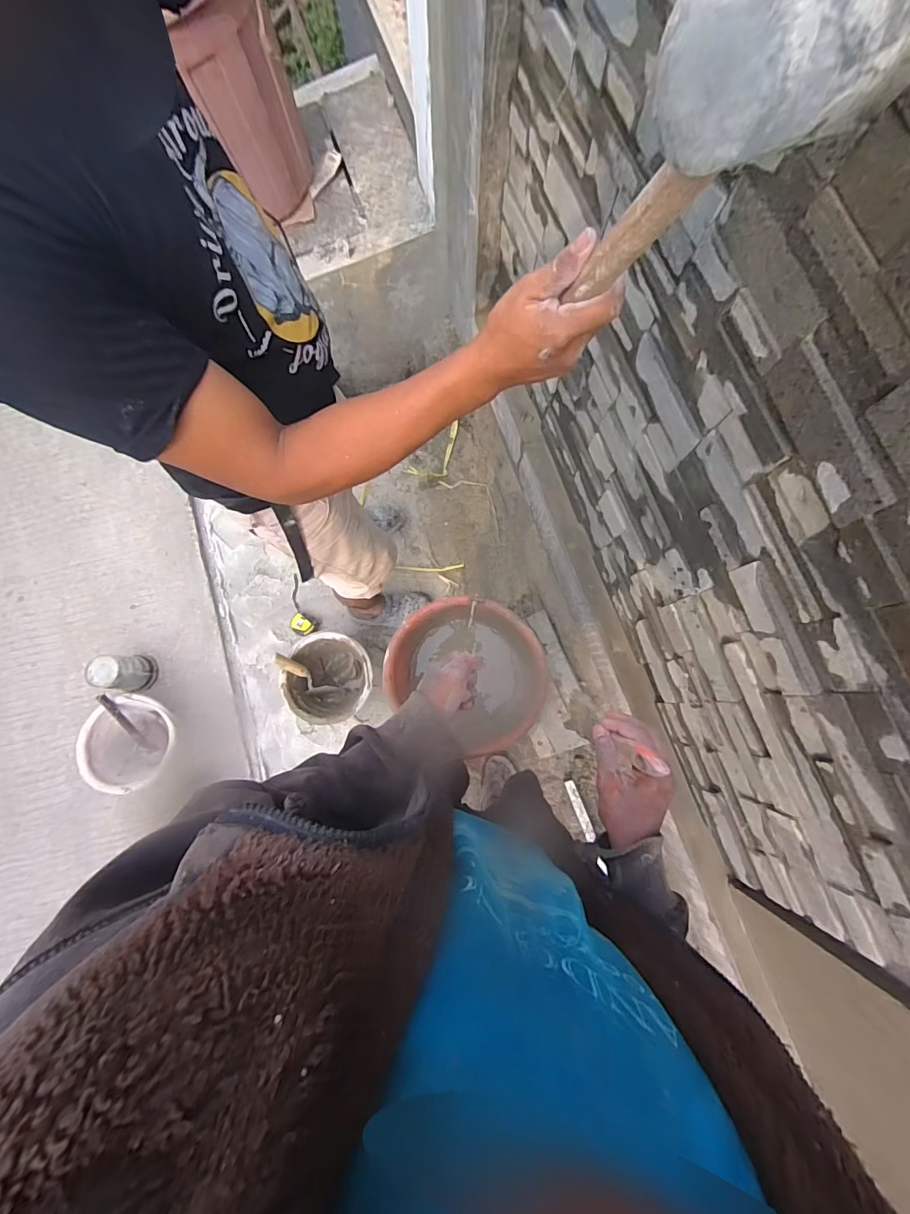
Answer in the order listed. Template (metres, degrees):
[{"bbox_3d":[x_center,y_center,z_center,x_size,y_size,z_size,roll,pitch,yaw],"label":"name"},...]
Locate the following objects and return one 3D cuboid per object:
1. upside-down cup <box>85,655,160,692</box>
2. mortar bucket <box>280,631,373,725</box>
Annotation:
[{"bbox_3d":[-0.951,0.187,1.306,0.095,0.168,0.102,0,79,0],"label":"upside-down cup"},{"bbox_3d":[-0.351,0.198,1.300,0.236,0.178,0.226,-5,79,0],"label":"mortar bucket"}]

